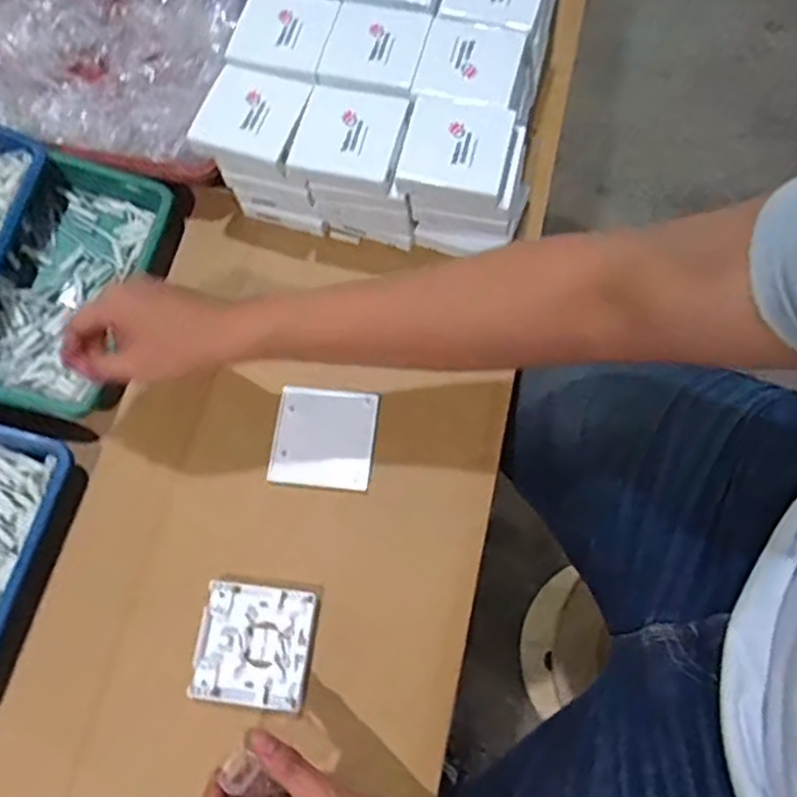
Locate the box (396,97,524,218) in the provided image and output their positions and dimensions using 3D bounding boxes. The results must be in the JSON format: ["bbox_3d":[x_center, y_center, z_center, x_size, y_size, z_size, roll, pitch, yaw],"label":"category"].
[{"bbox_3d":[0.052,-0.204,0.566,0.093,0.034,0.085,11,72,6],"label":"box"}]

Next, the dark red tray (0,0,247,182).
[{"bbox_3d":[-0.303,-0.354,0.693,0.340,0.058,0.249,18,72,8],"label":"dark red tray"}]

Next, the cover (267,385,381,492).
[{"bbox_3d":[-0.064,0.034,0.584,0.087,0.015,0.087,5,67,7],"label":"cover"}]

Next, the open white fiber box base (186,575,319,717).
[{"bbox_3d":[-0.112,0.190,0.525,0.088,0.011,0.087,7,71,5],"label":"open white fiber box base"}]

